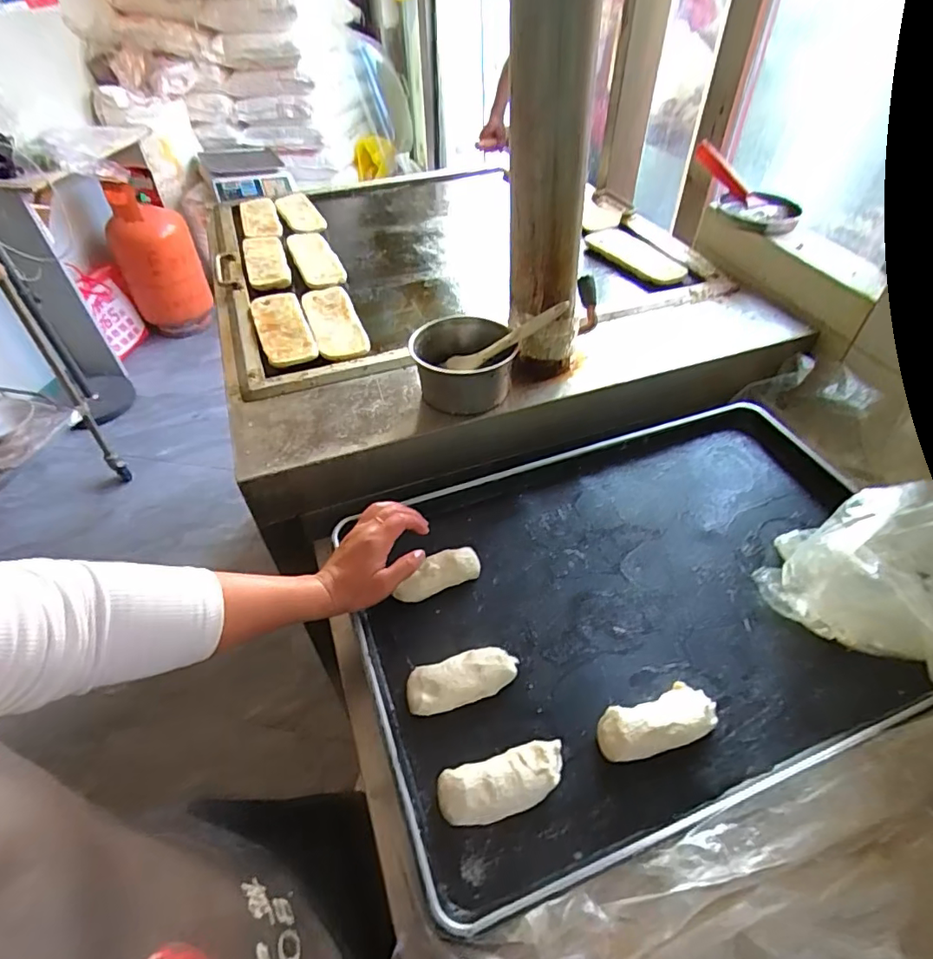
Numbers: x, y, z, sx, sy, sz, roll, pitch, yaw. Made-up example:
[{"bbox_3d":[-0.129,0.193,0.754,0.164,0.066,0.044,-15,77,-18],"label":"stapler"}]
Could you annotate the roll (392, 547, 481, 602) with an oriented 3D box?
[{"bbox_3d":[-0.030,0.099,0.575,0.094,0.030,0.037,-24,57,-21],"label":"roll"}]

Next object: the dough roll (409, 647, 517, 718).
[{"bbox_3d":[-0.003,0.185,0.504,0.105,0.024,0.042,-15,49,-14],"label":"dough roll"}]

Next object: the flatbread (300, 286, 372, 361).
[{"bbox_3d":[-0.204,-0.245,0.834,0.076,0.013,0.195,-13,53,-17],"label":"flatbread"}]

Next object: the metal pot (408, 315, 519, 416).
[{"bbox_3d":[-0.008,-0.150,0.716,0.126,0.089,0.137,0,47,0],"label":"metal pot"}]

